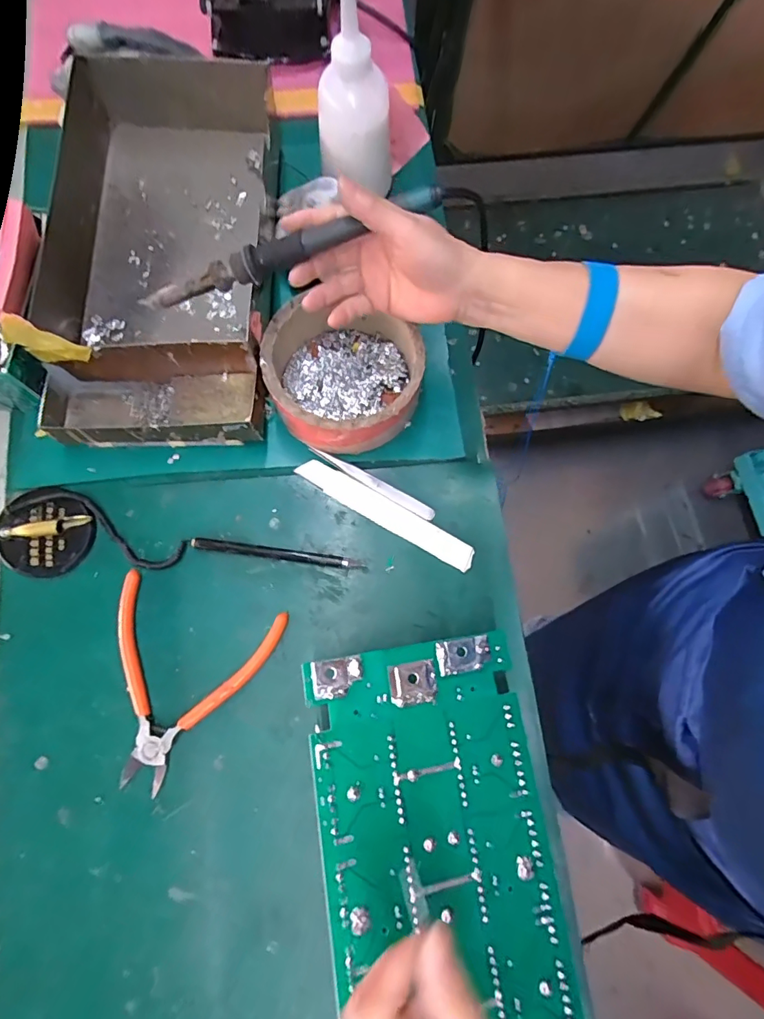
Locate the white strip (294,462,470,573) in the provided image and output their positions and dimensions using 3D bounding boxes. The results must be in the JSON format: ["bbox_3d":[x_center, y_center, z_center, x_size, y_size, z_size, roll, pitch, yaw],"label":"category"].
[{"bbox_3d":[0.003,0.003,0.386,0.154,0.005,0.023,29,79,5],"label":"white strip"}]

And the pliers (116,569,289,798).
[{"bbox_3d":[-0.148,0.129,0.349,0.125,0.011,0.136,14,78,2],"label":"pliers"}]

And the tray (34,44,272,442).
[{"bbox_3d":[-0.186,-0.217,0.399,0.179,0.059,0.329,-3,78,-2],"label":"tray"}]

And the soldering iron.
[{"bbox_3d":[-0.065,-0.167,0.310,0.209,0.016,0.016,-14,78,12],"label":"soldering iron"}]

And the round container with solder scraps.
[{"bbox_3d":[-0.030,-0.108,0.385,0.118,0.050,0.113,0,78,-1],"label":"round container with solder scraps"}]

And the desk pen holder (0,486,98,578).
[{"bbox_3d":[-0.257,0.017,0.367,0.059,0.020,0.068,22,78,4],"label":"desk pen holder"}]

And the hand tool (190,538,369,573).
[{"bbox_3d":[-0.080,0.035,0.376,0.136,0.007,0.009,8,78,1],"label":"hand tool"}]

